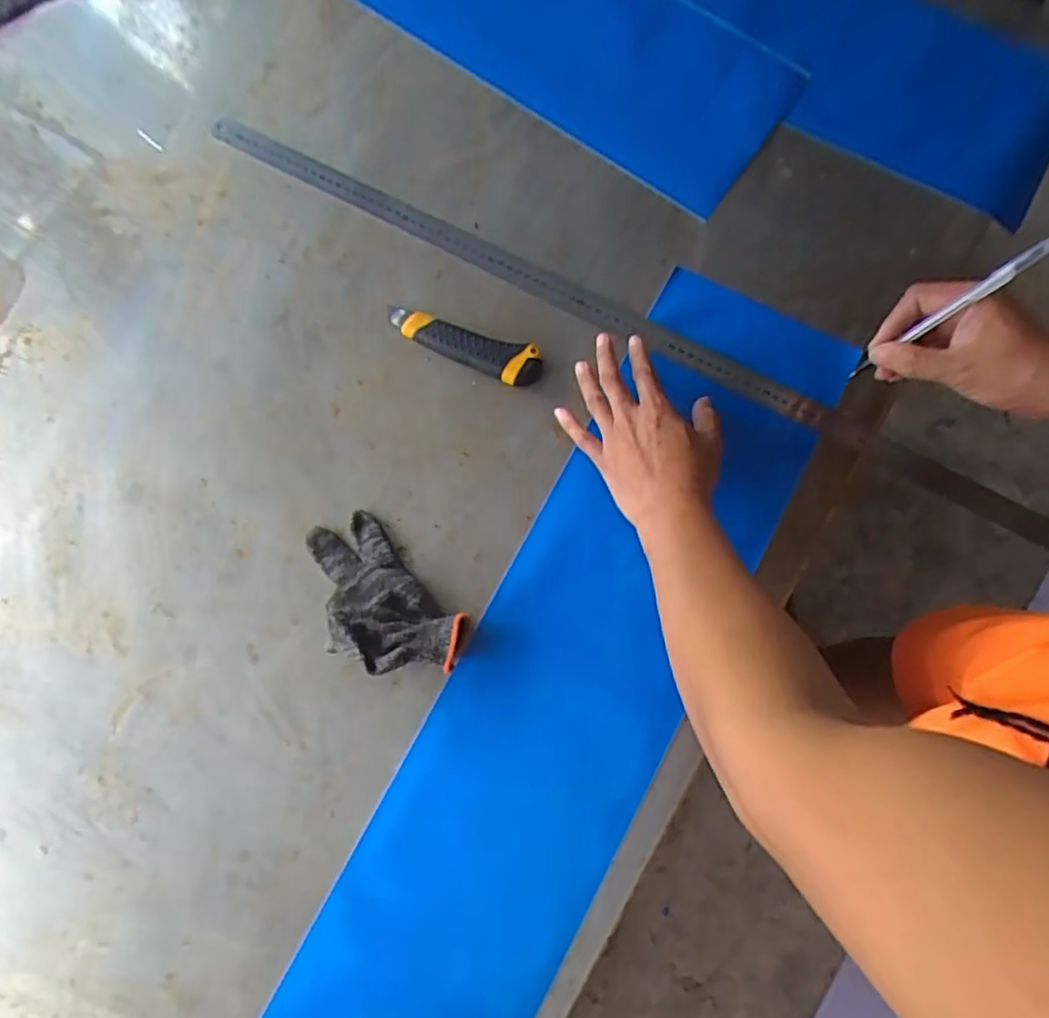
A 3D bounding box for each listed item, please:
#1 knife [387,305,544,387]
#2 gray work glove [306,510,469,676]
[{"bbox_3d":[-0.059,-0.157,0.646,0.154,0.019,0.037,19,80,4],"label":"knife"},{"bbox_3d":[-0.136,0.084,0.595,0.103,0.036,0.177,-44,82,-7],"label":"gray work glove"}]

